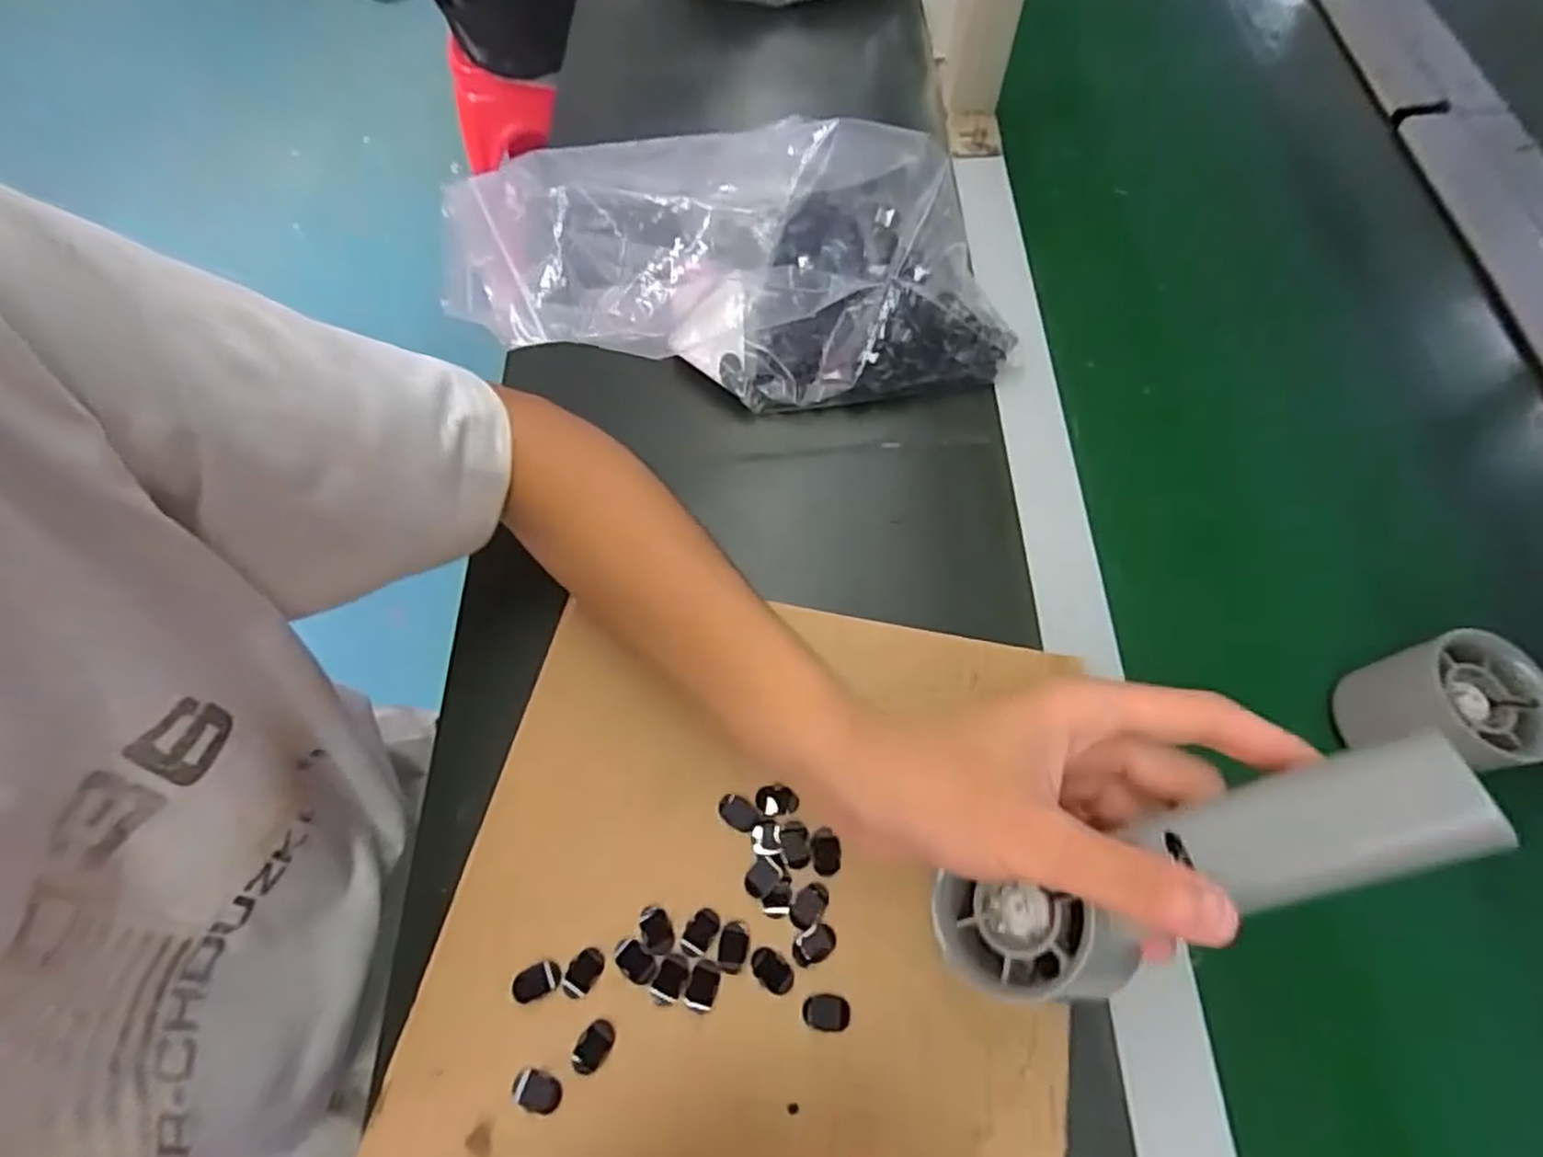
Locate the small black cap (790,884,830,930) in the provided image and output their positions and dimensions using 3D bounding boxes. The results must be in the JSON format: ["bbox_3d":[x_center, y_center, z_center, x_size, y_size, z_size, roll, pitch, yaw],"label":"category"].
[{"bbox_3d":[0.017,0.143,0.323,0.013,0.004,0.020,29,67,15],"label":"small black cap"}]

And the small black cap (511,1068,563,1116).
[{"bbox_3d":[-0.095,0.208,0.299,0.020,0.004,0.013,17,65,10],"label":"small black cap"}]

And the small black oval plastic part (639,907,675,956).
[{"bbox_3d":[-0.050,0.154,0.322,0.013,0.004,0.020,-19,64,-8],"label":"small black oval plastic part"}]

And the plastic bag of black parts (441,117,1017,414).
[{"bbox_3d":[-0.021,-0.197,0.434,0.314,0.115,0.167,-8,63,-3],"label":"plastic bag of black parts"}]

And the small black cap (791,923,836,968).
[{"bbox_3d":[0.018,0.158,0.317,0.019,0.004,0.014,-31,67,-14],"label":"small black cap"}]

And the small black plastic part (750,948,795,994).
[{"bbox_3d":[0.000,0.167,0.314,0.020,0.004,0.013,34,69,17],"label":"small black plastic part"}]

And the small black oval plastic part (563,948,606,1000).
[{"bbox_3d":[-0.081,0.169,0.316,0.012,0.004,0.020,33,68,17],"label":"small black oval plastic part"}]

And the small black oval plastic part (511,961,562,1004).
[{"bbox_3d":[-0.101,0.172,0.314,0.021,0.004,0.012,-20,64,-9],"label":"small black oval plastic part"}]

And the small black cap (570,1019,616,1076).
[{"bbox_3d":[-0.074,0.194,0.305,0.013,0.004,0.021,30,68,16],"label":"small black cap"}]

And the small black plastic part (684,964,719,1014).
[{"bbox_3d":[-0.029,0.174,0.313,0.013,0.004,0.017,14,64,8],"label":"small black plastic part"}]

